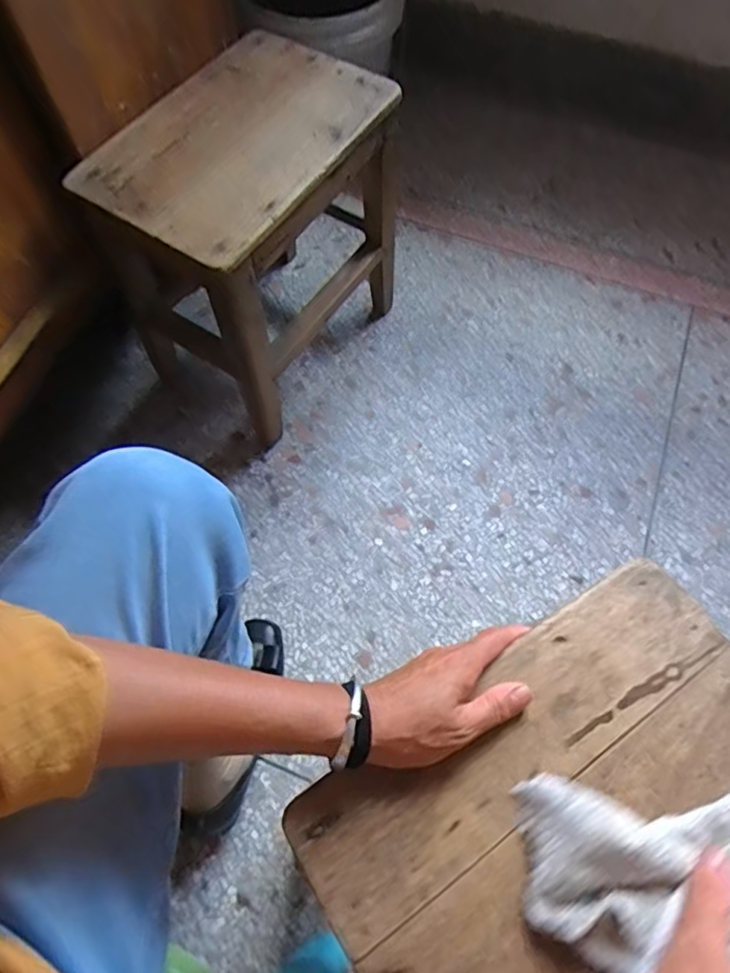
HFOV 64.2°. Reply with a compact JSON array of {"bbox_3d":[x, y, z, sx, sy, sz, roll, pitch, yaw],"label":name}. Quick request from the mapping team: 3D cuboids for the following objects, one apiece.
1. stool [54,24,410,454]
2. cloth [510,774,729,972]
[{"bbox_3d":[-0.134,-0.308,0.752,0.222,0.322,0.319,33,70,14],"label":"stool"},{"bbox_3d":[0.202,0.209,0.333,0.219,0.033,0.097,-9,66,-6],"label":"cloth"}]

